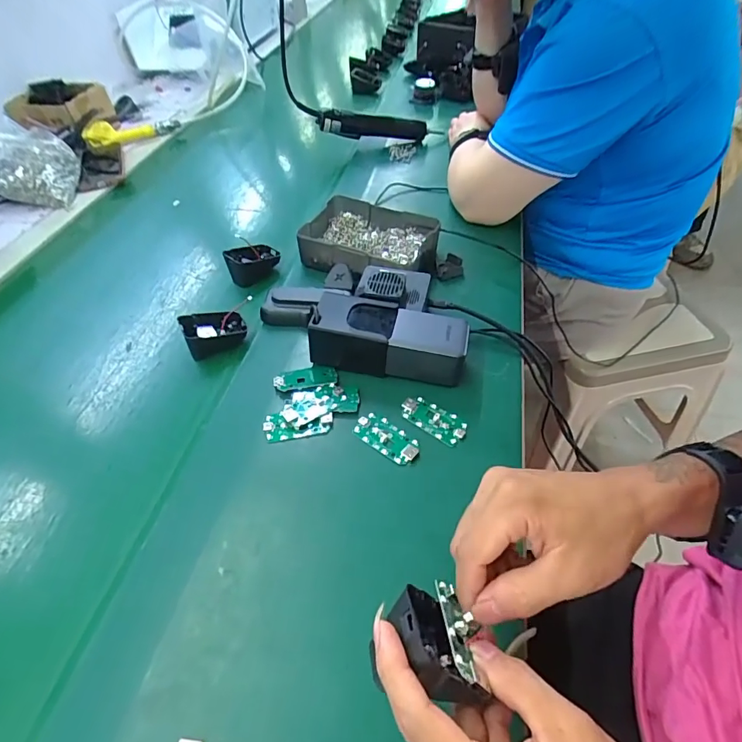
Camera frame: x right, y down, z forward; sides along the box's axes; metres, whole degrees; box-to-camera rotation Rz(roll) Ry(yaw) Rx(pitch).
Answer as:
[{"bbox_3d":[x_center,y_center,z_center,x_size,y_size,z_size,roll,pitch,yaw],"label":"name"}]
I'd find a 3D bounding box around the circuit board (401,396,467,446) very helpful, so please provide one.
[{"bbox_3d":[0.059,0.046,0.436,0.063,0.008,0.031,25,55,24],"label":"circuit board"}]

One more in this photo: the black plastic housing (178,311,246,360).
[{"bbox_3d":[-0.174,-0.045,0.508,0.065,0.040,0.050,-20,50,-12],"label":"black plastic housing"}]

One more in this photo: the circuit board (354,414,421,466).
[{"bbox_3d":[0.015,0.061,0.421,0.063,0.004,0.031,30,58,27],"label":"circuit board"}]

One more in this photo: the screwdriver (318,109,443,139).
[{"bbox_3d":[0.019,-0.439,0.821,0.234,0.047,0.034,-9,47,-24],"label":"screwdriver"}]

